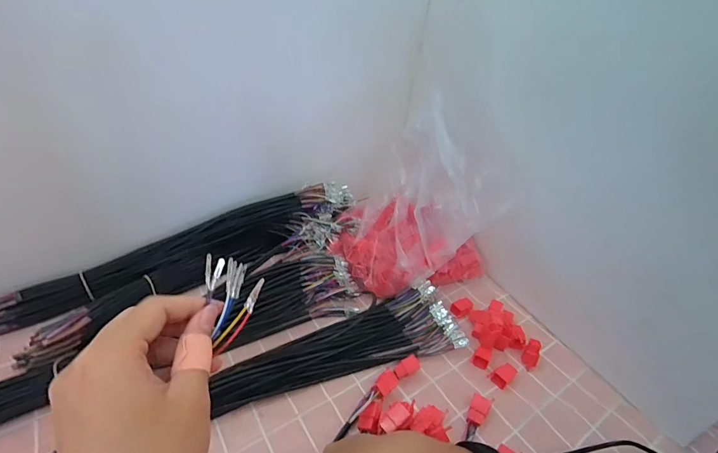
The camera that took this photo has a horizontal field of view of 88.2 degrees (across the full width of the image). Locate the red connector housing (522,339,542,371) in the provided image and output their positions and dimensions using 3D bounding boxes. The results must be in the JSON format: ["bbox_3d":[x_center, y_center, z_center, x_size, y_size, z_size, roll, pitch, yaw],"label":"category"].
[{"bbox_3d":[0.222,0.165,0.477,0.018,0.040,0.011,17,0,15],"label":"red connector housing"}]

